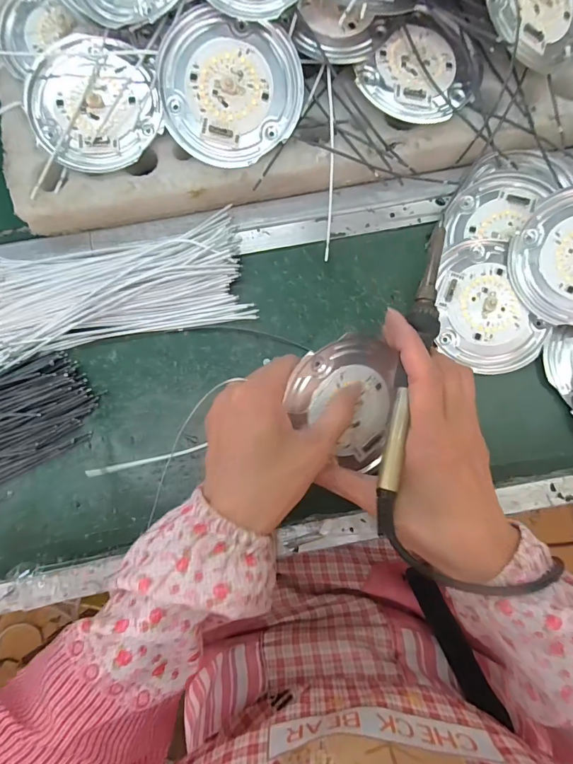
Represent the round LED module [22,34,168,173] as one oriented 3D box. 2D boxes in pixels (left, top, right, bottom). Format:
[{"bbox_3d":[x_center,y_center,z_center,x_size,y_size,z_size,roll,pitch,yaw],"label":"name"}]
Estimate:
[{"bbox_3d":[-0.151,-0.217,0.301,0.097,0.009,0.110,-44,83,-7],"label":"round LED module"}]

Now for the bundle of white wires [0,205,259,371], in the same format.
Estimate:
[{"bbox_3d":[-0.138,-0.073,0.307,0.209,0.013,0.085,-13,81,-2],"label":"bundle of white wires"}]

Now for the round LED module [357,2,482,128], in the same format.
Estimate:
[{"bbox_3d":[0.108,-0.243,0.307,0.080,0.008,0.090,38,83,6],"label":"round LED module"}]

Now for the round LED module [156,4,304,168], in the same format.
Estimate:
[{"bbox_3d":[-0.042,-0.215,0.298,0.102,0.011,0.102,-1,101,-3],"label":"round LED module"}]

